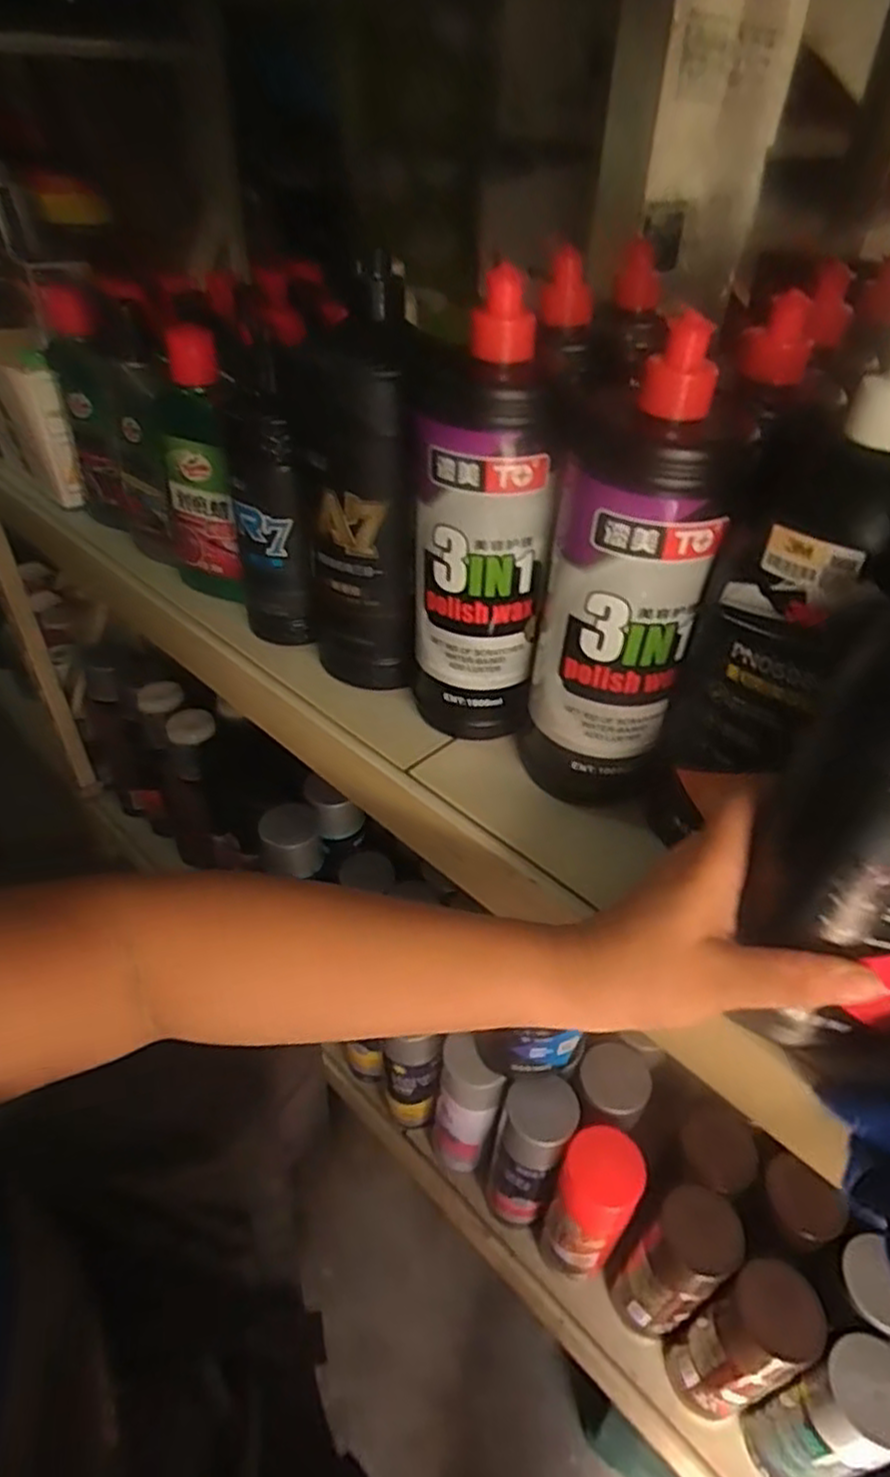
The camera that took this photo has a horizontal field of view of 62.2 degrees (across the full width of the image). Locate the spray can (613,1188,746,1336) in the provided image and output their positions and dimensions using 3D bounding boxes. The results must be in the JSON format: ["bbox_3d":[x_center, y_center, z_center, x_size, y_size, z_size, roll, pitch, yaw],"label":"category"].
[{"bbox_3d":[0.187,0.439,0.612,0.056,0.203,0.062,-23,47,-26],"label":"spray can"}]

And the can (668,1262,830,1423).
[{"bbox_3d":[0.230,0.477,0.579,0.062,0.192,0.061,1,41,-1],"label":"can"}]

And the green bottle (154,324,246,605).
[{"bbox_3d":[-0.175,-0.184,0.523,0.046,0.185,0.070,-15,44,-19],"label":"green bottle"}]

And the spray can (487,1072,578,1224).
[{"bbox_3d":[0.078,0.377,0.672,0.058,0.165,0.070,20,44,20],"label":"spray can"}]

